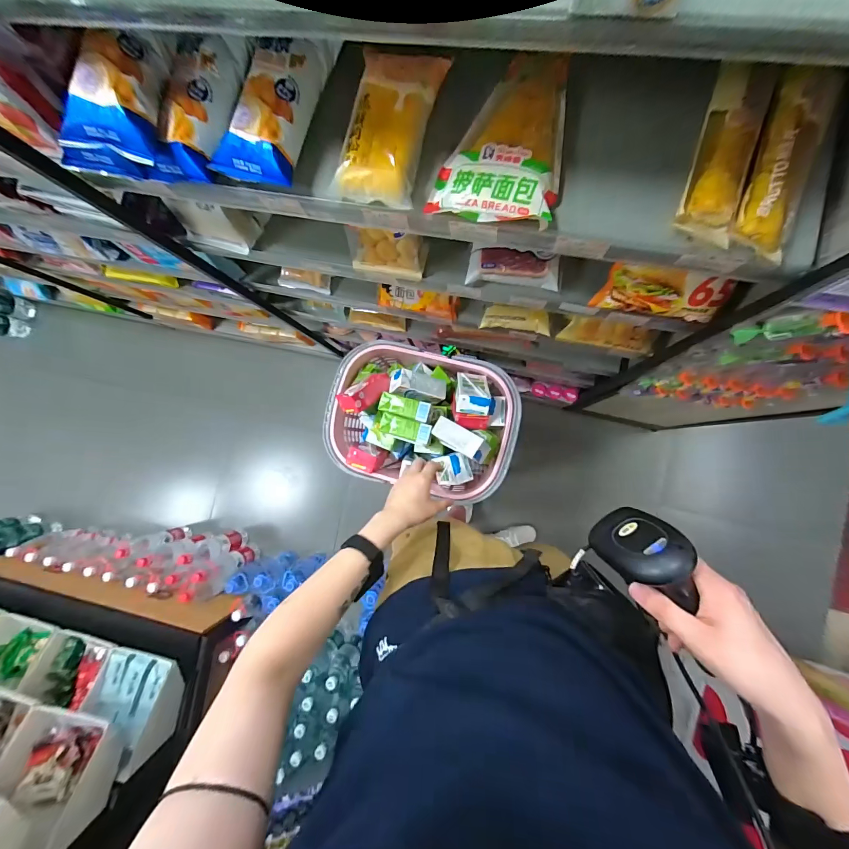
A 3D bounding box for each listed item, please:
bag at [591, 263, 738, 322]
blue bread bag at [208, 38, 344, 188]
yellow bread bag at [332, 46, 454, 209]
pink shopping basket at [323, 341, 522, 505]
[{"bbox_3d":[0.320,-0.177,0.493,0.146,0.083,0.046,21,91,10],"label":"bag"},{"bbox_3d":[-0.180,-0.378,0.431,0.098,0.046,0.178,18,90,10],"label":"blue bread bag"},{"bbox_3d":[-0.044,-0.334,0.413,0.096,0.036,0.164,14,90,10],"label":"yellow bread bag"},{"bbox_3d":[-0.005,-0.012,0.838,0.410,0.228,0.298,14,90,10],"label":"pink shopping basket"}]

